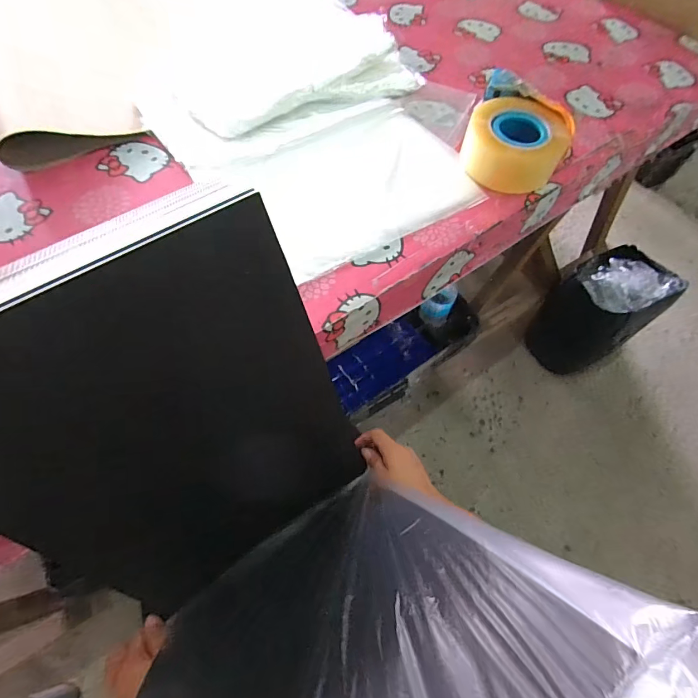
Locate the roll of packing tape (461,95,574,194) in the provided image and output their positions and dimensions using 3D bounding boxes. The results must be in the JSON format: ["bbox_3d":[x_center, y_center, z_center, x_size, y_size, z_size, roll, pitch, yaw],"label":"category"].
[{"bbox_3d":[0.218,-0.271,0.537,0.127,0.060,0.108,24,64,8],"label":"roll of packing tape"}]

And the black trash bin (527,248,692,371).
[{"bbox_3d":[0.745,-0.110,1.231,0.275,0.357,0.238,-31,67,-18],"label":"black trash bin"}]

